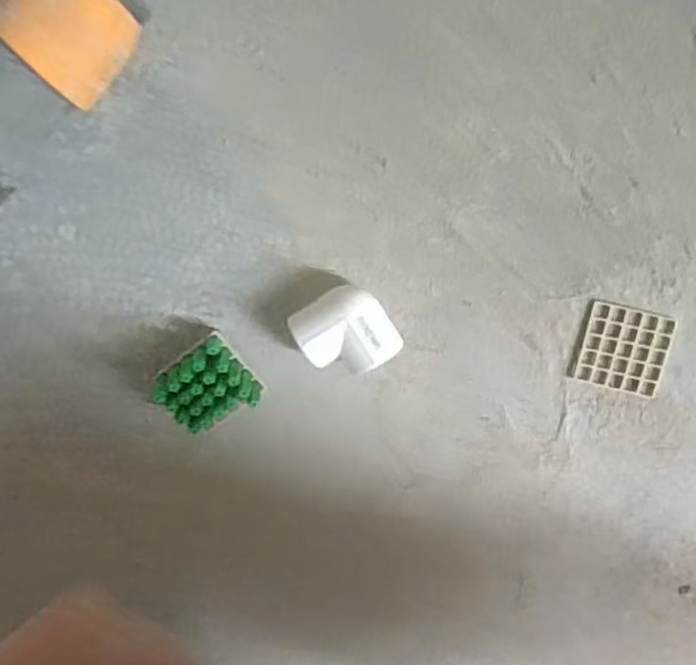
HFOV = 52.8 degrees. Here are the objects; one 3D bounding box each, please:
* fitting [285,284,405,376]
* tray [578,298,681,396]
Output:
[{"bbox_3d":[0.000,0.000,0.341,0.040,0.030,0.042,-34,95,8],"label":"fitting"},{"bbox_3d":[0.137,0.009,0.344,0.041,0.004,0.040,12,99,2],"label":"tray"}]

